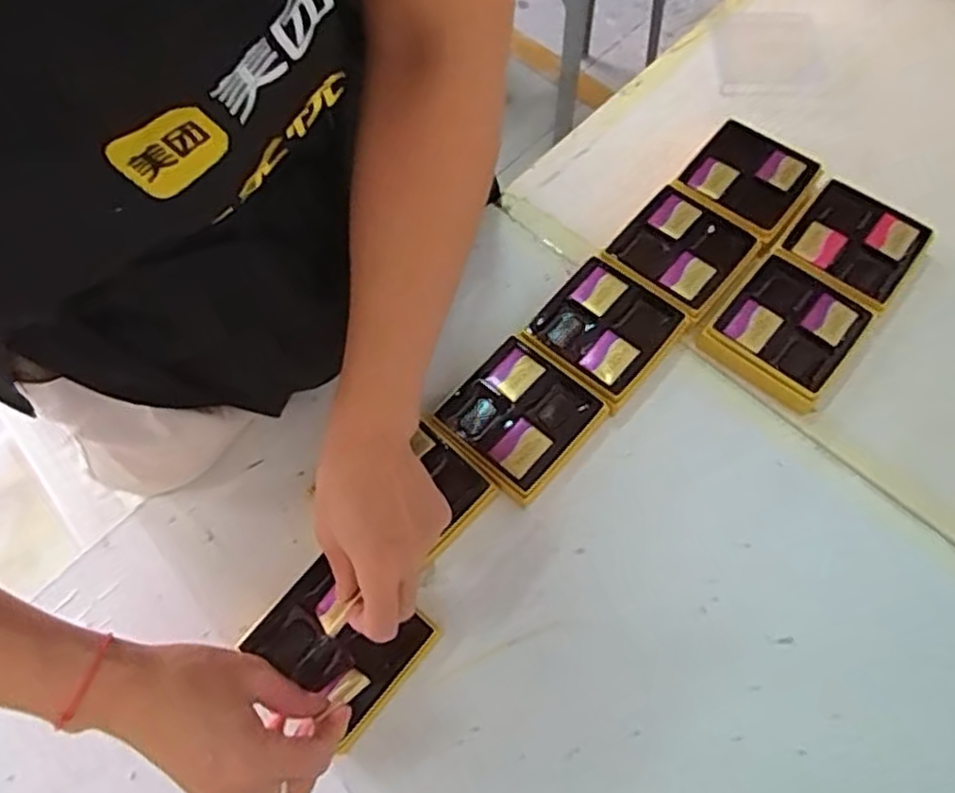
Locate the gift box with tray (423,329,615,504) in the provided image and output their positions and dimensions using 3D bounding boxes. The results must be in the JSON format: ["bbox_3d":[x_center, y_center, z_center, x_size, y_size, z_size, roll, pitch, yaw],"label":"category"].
[{"bbox_3d":[0.030,0.017,0.542,0.099,0.026,0.099,39,72,18],"label":"gift box with tray"}]

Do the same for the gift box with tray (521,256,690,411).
[{"bbox_3d":[0.099,-0.053,0.566,0.096,0.030,0.101,38,72,17],"label":"gift box with tray"}]

